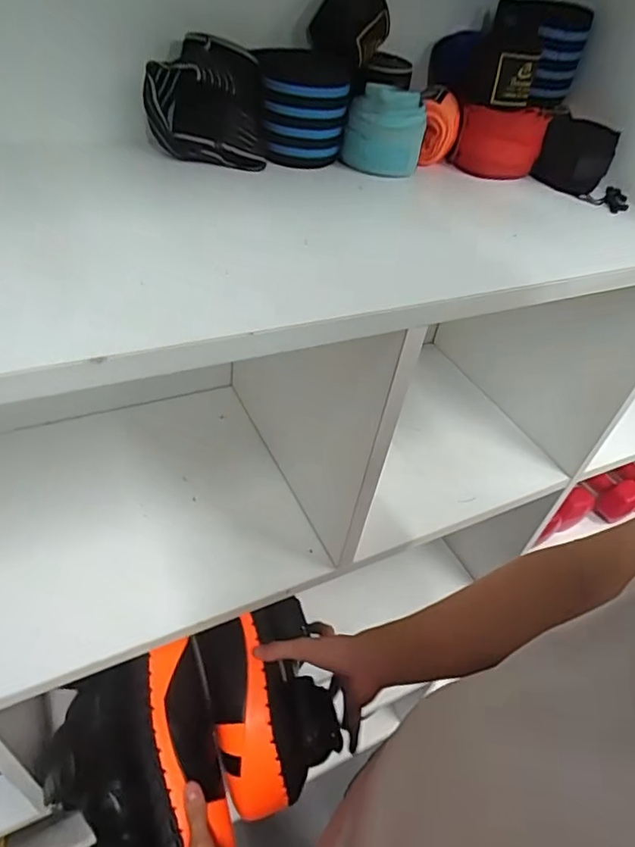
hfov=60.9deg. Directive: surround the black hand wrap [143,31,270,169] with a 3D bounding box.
[{"bbox_3d":[-0.092,-0.263,0.448,0.094,0.085,0.063,3,42,-6],"label":"black hand wrap"}]

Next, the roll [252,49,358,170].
[{"bbox_3d":[-0.013,-0.287,0.492,0.086,0.078,0.081,5,42,-4],"label":"roll"}]

